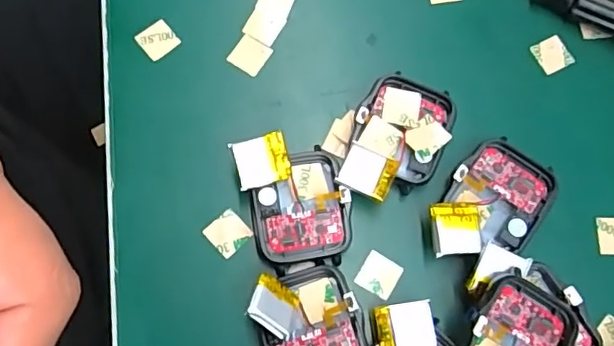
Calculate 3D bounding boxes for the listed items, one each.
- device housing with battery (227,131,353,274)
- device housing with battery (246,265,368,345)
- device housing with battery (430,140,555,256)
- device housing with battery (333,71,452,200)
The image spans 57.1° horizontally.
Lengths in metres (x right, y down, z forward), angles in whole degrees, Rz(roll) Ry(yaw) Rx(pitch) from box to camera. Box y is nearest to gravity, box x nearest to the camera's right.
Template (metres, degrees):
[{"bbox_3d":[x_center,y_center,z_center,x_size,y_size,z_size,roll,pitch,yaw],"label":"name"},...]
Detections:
[{"bbox_3d":[-0.004,0.010,0.226,0.039,0.019,0.051,-14,76,-7],"label":"device housing with battery"},{"bbox_3d":[0.001,0.058,0.211,0.037,0.022,0.042,-14,76,-7],"label":"device housing with battery"},{"bbox_3d":[0.074,0.015,0.229,0.037,0.019,0.055,35,76,7],"label":"device housing with battery"},{"bbox_3d":[0.038,-0.013,0.235,0.037,0.016,0.057,28,75,5],"label":"device housing with battery"}]

